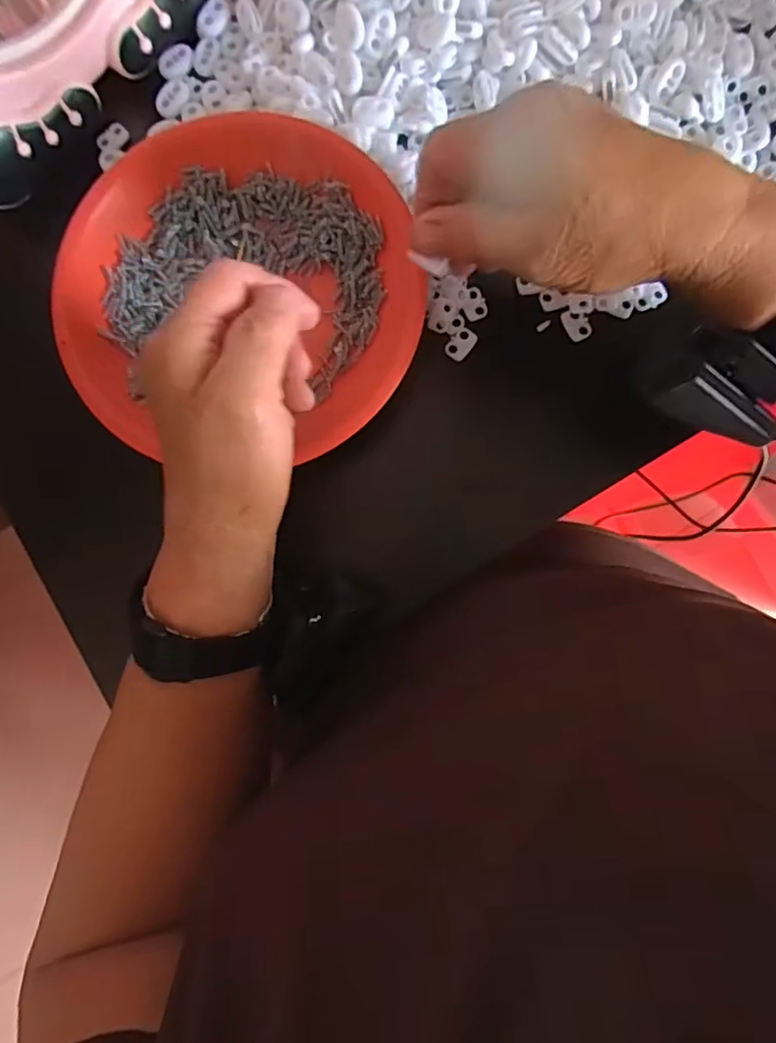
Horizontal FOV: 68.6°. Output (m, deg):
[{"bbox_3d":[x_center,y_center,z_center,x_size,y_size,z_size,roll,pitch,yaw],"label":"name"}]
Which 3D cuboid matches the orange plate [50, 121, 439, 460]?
[{"bbox_3d":[-0.080,-0.126,0.312,0.195,0.023,0.181,0,85,1],"label":"orange plate"}]

